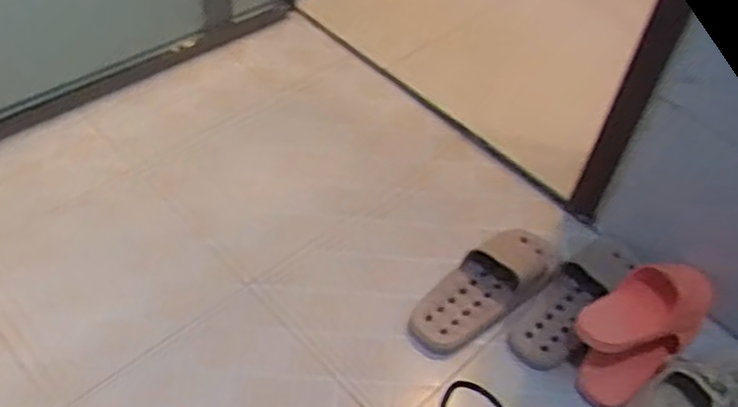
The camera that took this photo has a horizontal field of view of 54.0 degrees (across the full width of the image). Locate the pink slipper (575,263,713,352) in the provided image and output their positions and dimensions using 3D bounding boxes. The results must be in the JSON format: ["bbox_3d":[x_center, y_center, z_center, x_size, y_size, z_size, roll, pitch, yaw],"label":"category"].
[{"bbox_3d":[0.396,0.141,1.022,0.250,0.058,0.094,-18,53,-20],"label":"pink slipper"}]

